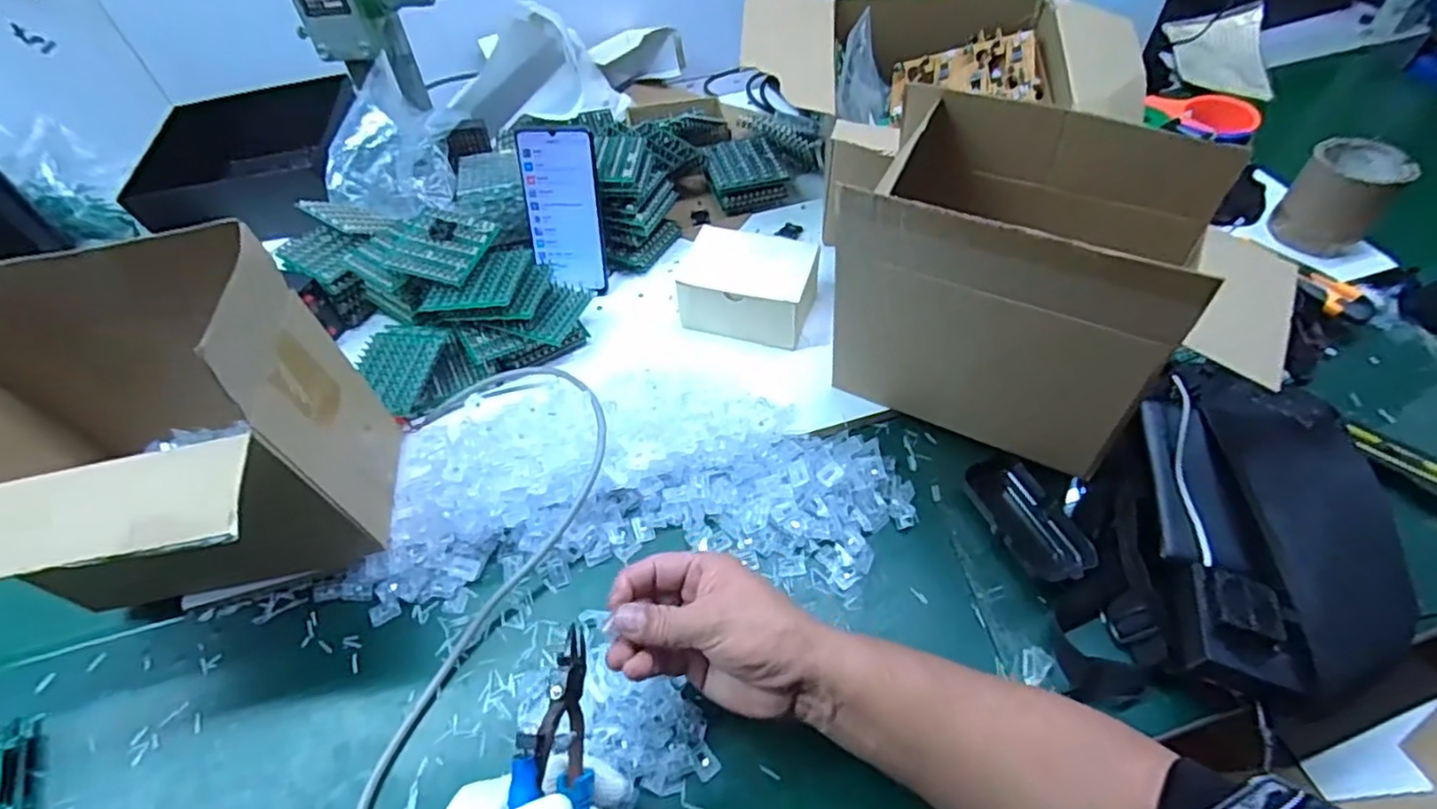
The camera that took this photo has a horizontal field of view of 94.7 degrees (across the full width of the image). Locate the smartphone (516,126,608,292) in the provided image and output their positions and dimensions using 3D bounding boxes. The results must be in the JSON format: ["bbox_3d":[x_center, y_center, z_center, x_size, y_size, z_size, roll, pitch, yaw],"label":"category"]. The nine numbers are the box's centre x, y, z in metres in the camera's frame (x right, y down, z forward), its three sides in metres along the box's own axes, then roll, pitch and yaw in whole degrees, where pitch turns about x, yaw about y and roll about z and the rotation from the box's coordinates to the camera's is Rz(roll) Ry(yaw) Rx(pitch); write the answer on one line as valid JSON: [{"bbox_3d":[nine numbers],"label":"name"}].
[{"bbox_3d":[-0.155,-0.192,0.663,0.076,0.155,0.016,4,31,7],"label":"smartphone"}]

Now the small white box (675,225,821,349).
[{"bbox_3d":[0.029,-0.120,0.655,0.139,0.060,0.101,12,54,11],"label":"small white box"}]

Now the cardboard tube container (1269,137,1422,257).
[{"bbox_3d":[0.638,-0.214,0.680,0.089,0.081,0.082,-32,58,-20],"label":"cardboard tube container"}]

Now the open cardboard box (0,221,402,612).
[{"bbox_3d":[-0.389,0.035,0.445,0.234,0.201,0.202,-8,53,-4],"label":"open cardboard box"}]

